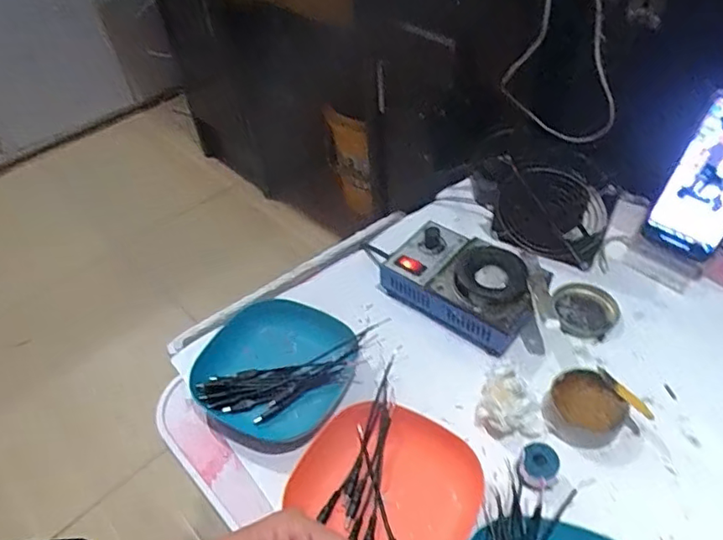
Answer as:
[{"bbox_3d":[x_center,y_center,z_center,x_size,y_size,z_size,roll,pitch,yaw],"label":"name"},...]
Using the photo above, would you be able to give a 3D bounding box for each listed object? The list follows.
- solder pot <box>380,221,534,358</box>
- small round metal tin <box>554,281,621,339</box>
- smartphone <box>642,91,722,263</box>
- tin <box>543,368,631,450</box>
[{"bbox_3d":[0.103,0.013,0.581,0.151,0.065,0.095,29,54,30],"label":"solder pot"},{"bbox_3d":[0.233,0.041,0.580,0.063,0.010,0.067,-3,44,3],"label":"small round metal tin"},{"bbox_3d":[0.364,-0.095,0.582,0.073,0.165,0.011,34,24,28],"label":"smartphone"},{"bbox_3d":[0.193,0.123,0.491,0.062,0.027,0.059,-3,44,3],"label":"tin"}]

